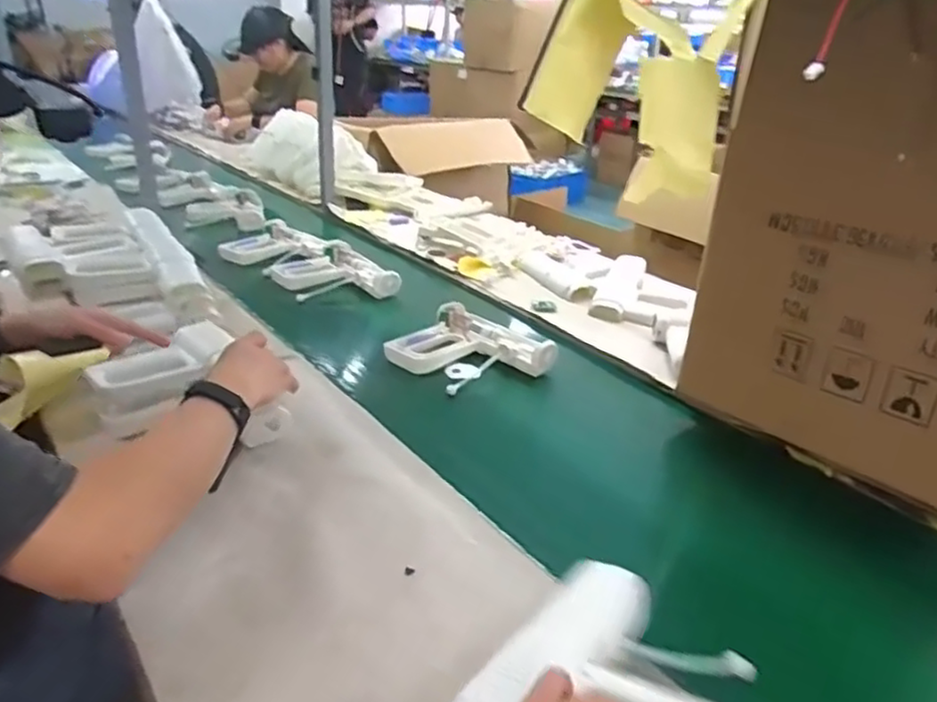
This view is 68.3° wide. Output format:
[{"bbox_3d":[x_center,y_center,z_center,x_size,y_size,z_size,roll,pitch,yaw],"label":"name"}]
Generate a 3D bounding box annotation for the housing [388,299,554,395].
[{"bbox_3d":[-0.006,0.005,1.078,0.182,0.053,0.231,-22,35,-39],"label":"housing"}]

